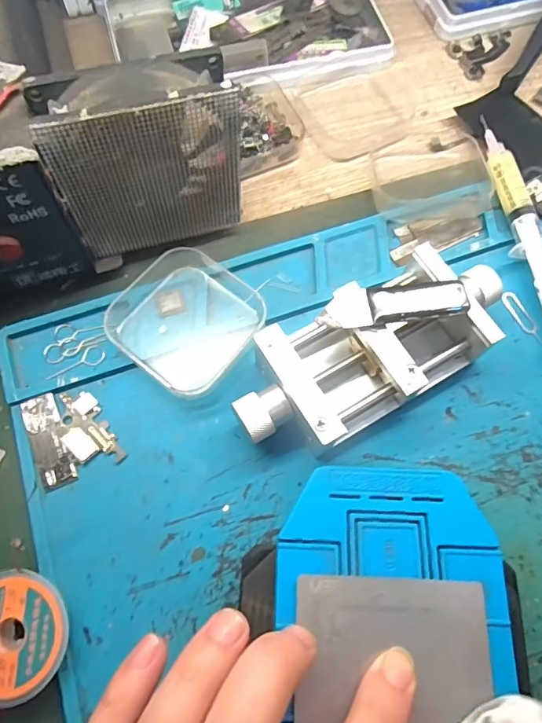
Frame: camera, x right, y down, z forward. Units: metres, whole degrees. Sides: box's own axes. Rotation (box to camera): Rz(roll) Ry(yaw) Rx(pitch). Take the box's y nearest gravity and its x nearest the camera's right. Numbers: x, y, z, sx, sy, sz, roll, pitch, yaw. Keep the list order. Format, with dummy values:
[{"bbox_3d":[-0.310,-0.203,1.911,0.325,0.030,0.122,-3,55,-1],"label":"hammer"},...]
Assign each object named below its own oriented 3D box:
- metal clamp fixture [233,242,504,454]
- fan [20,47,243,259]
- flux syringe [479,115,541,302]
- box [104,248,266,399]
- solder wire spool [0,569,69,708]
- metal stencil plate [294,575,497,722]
[{"bbox_3d":[0.047,-0.004,0.221,0.135,0.031,0.054,-29,72,-11],"label":"metal clamp fixture"},{"bbox_3d":[-0.055,-0.089,0.221,0.079,0.088,0.027,-18,70,-8],"label":"fan"},{"bbox_3d":[0.136,-0.075,0.256,0.018,0.016,0.137,-8,69,-4],"label":"flux syringe"},{"bbox_3d":[-0.041,-0.022,0.233,0.066,0.017,0.064,38,73,13],"label":"box"},{"bbox_3d":[-0.100,0.106,0.185,0.041,0.013,0.044,0,69,-1],"label":"solder wire spool"},{"bbox_3d":[0.044,0.108,0.170,0.069,0.004,0.054,3,69,0],"label":"metal stencil plate"}]

